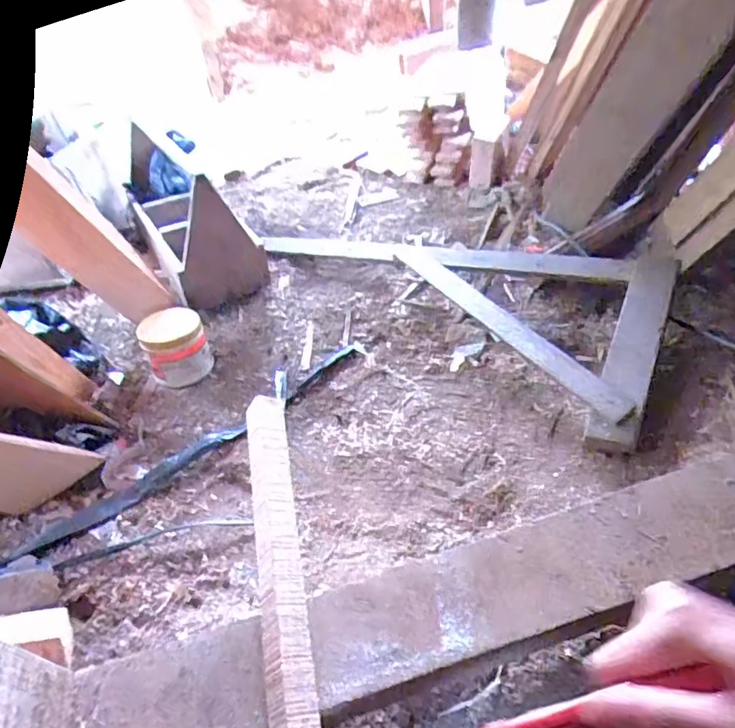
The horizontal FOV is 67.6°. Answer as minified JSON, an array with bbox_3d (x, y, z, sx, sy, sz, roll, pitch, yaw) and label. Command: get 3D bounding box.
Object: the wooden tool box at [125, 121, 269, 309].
[{"bbox_3d":[-0.391,-0.316,1.156,0.162,0.231,0.470,-29,45,-17],"label":"wooden tool box"}]

